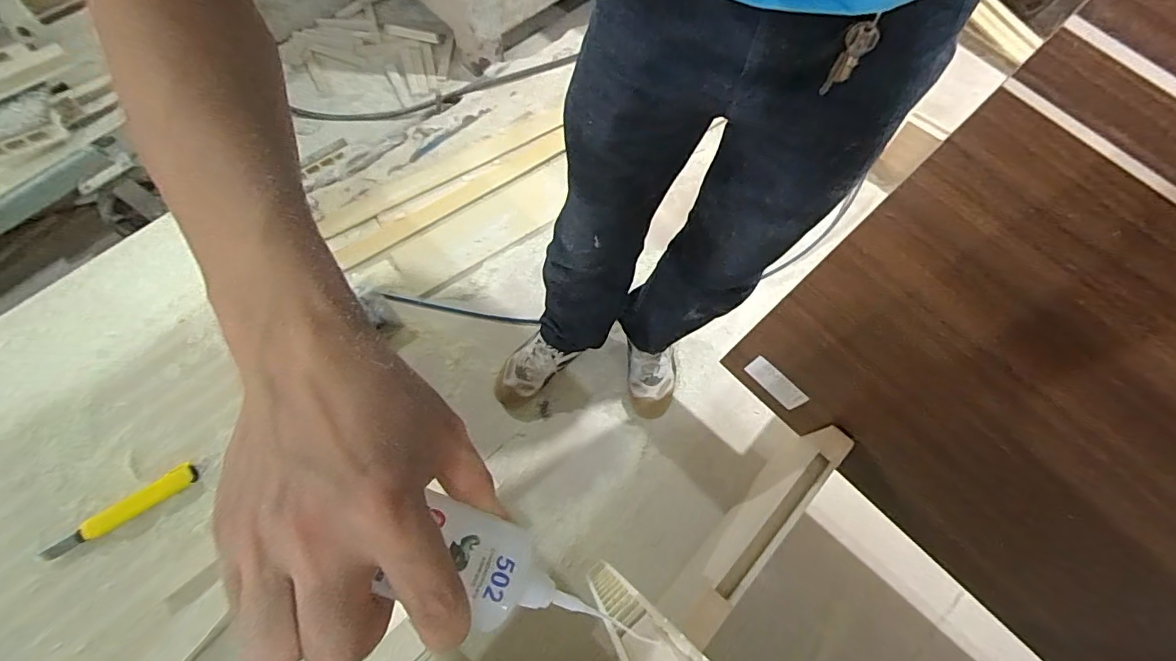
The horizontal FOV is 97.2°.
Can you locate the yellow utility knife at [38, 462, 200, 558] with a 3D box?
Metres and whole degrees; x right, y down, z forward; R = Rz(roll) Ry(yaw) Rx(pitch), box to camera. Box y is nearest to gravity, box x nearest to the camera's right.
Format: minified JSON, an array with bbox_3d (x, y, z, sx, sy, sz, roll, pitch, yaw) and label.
[{"bbox_3d":[-0.630,0.245,0.695,0.200,0.010,0.030,-32,71,-12],"label":"yellow utility knife"}]

